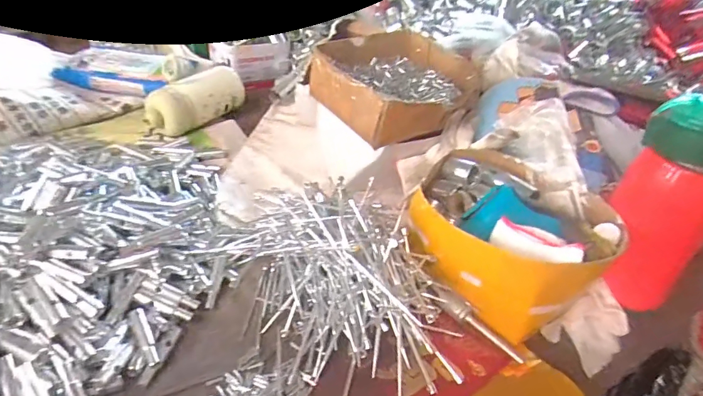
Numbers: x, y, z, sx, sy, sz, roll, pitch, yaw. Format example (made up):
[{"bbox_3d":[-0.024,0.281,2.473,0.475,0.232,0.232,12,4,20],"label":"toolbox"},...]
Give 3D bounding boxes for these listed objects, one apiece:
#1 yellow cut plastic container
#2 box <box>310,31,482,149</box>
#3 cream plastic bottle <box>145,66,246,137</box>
[{"bbox_3d":[0.148,0.036,0.408,0.179,0.088,0.139,35,47,29],"label":"yellow cut plastic container"},{"bbox_3d":[0.054,-0.143,0.511,0.176,0.053,0.180,-17,46,-28],"label":"box"},{"bbox_3d":[-0.228,-0.142,0.604,0.063,0.070,0.148,23,42,18],"label":"cream plastic bottle"}]

